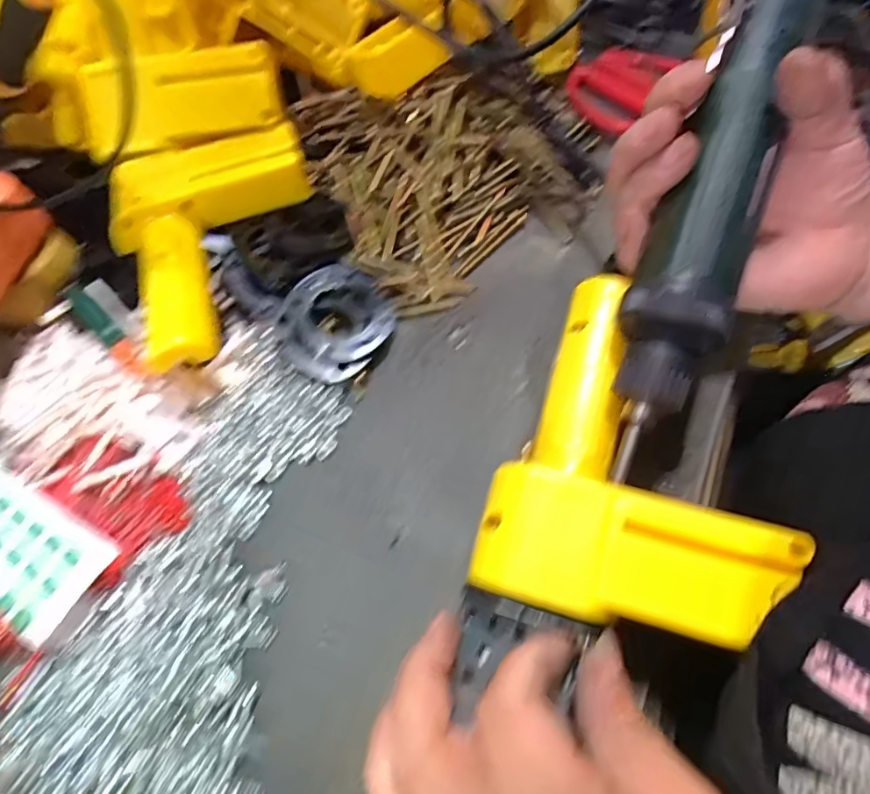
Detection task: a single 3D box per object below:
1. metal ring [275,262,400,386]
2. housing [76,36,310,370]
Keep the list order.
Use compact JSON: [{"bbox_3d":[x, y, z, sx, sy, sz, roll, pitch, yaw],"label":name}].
[{"bbox_3d":[-0.055,-0.043,0.302,0.054,0.015,0.066,33,70,16],"label":"metal ring"},{"bbox_3d":[-0.125,-0.107,0.307,0.113,0.065,0.192,-18,64,-6],"label":"housing"}]

